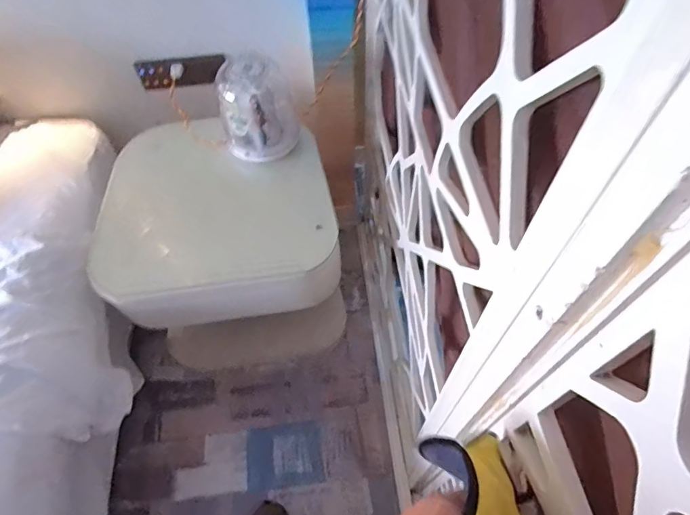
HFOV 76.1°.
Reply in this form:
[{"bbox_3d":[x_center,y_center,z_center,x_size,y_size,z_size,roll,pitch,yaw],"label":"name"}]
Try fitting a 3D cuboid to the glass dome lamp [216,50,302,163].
[{"bbox_3d":[-0.214,-0.375,1.085,0.181,0.230,0.158,-11,58,-5],"label":"glass dome lamp"}]

